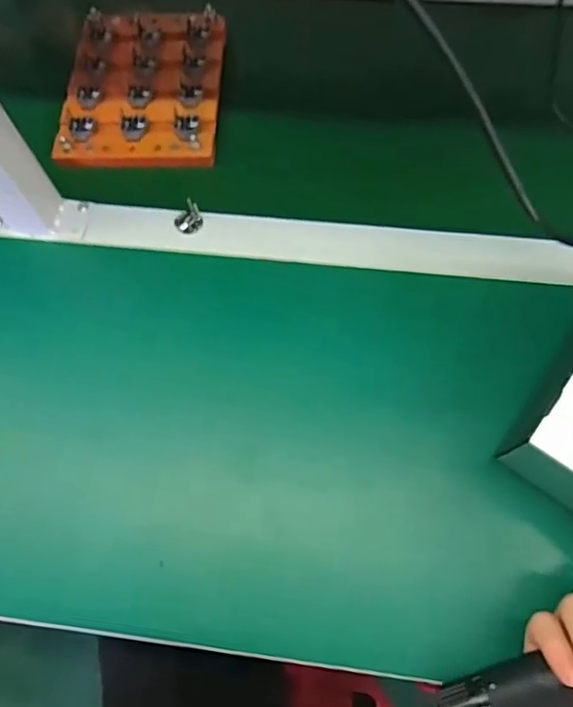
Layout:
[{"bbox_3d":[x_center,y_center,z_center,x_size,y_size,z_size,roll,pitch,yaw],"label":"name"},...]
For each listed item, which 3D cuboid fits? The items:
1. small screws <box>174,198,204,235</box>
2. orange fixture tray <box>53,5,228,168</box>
[{"bbox_3d":[-0.087,-0.120,0.493,0.023,0.027,0.019,-20,68,-6],"label":"small screws"},{"bbox_3d":[-0.136,-0.260,0.551,0.142,0.016,0.186,1,67,3],"label":"orange fixture tray"}]

